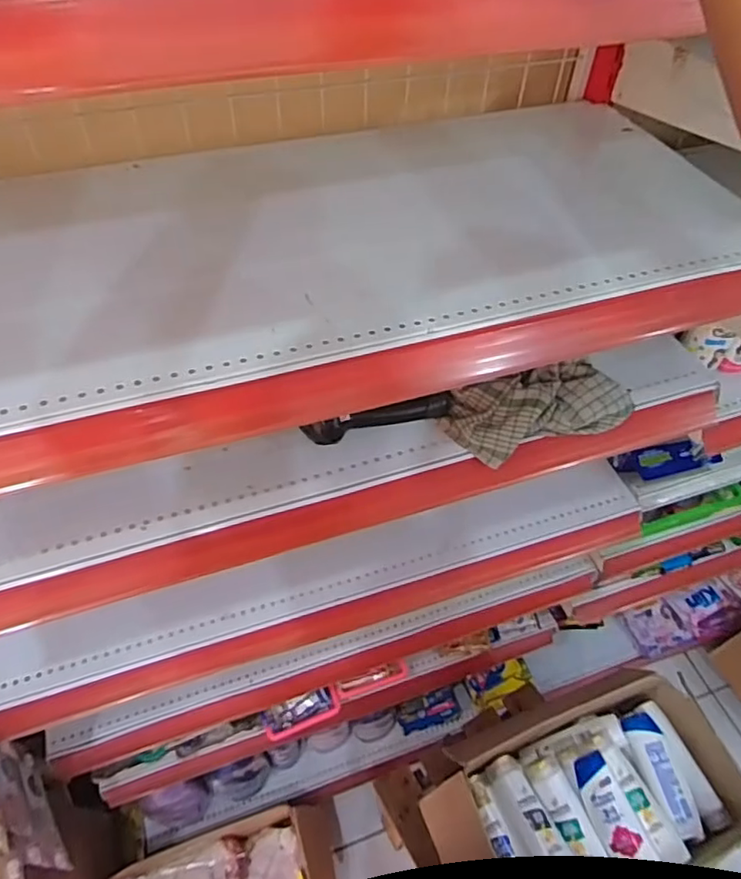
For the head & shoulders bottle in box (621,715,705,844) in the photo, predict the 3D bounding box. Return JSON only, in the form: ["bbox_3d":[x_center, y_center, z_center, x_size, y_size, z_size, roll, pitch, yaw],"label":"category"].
[{"bbox_3d":[0.432,0.502,0.918,0.056,0.046,0.174,-10,52,-10],"label":"head & shoulders bottle in box"}]

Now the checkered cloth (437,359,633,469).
[{"bbox_3d":[0.170,-0.027,0.634,0.177,0.060,0.075,-10,52,-10],"label":"checkered cloth"}]

